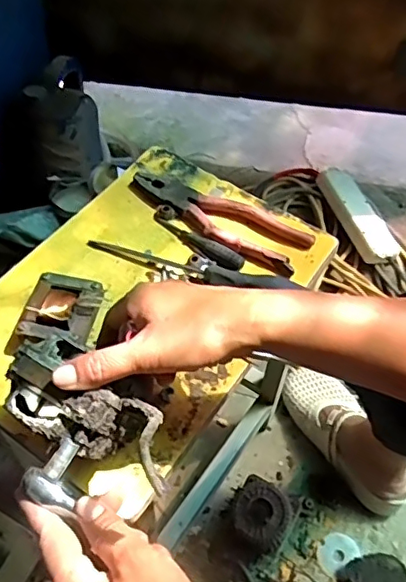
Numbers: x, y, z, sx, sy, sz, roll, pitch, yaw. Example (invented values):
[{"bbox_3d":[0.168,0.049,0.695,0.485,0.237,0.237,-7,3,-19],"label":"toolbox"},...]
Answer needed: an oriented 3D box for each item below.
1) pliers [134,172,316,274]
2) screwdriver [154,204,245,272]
[{"bbox_3d":[0.014,-0.075,0.581,0.192,0.015,0.056,25,58,18],"label":"pliers"},{"bbox_3d":[-0.007,-0.051,0.561,0.109,0.013,0.020,35,60,23],"label":"screwdriver"}]

